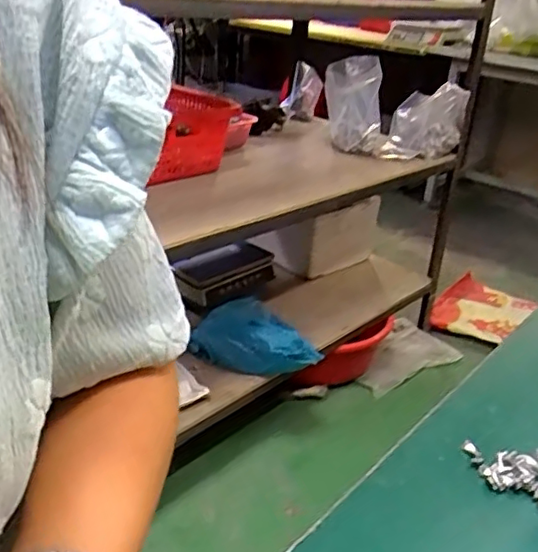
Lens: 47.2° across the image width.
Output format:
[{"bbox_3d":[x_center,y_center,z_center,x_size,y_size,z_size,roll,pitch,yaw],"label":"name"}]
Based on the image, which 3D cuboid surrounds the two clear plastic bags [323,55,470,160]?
[{"bbox_3d":[0.365,-0.483,1.765,0.350,0.233,0.303,17,28,23],"label":"two clear plastic bags"}]

